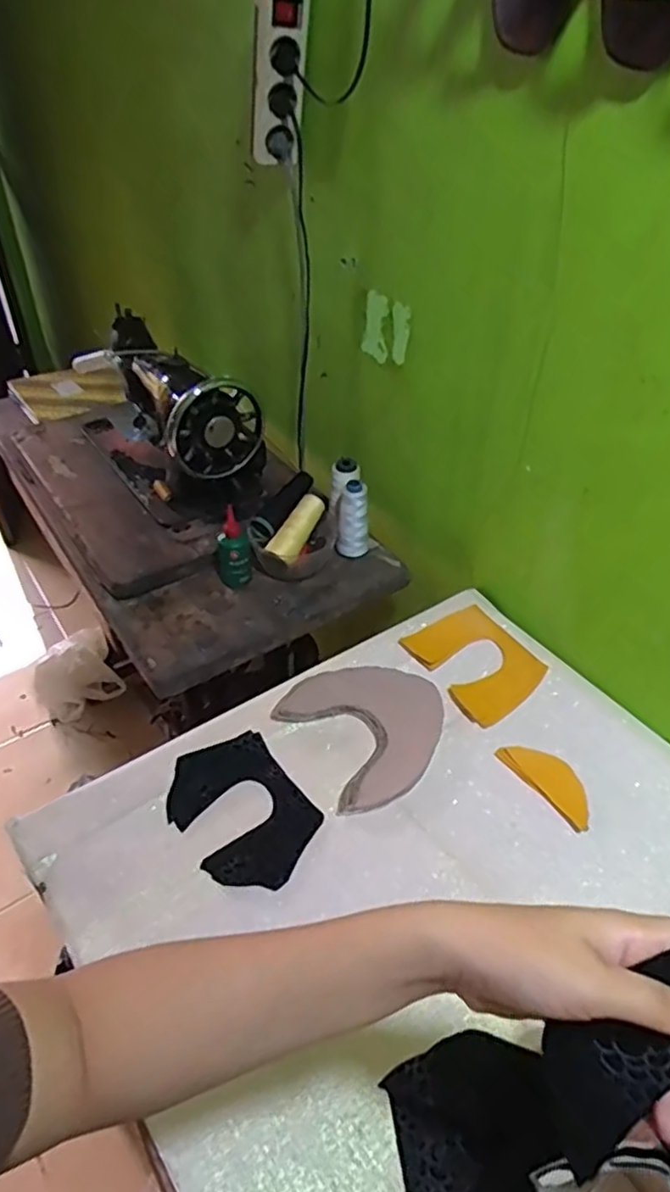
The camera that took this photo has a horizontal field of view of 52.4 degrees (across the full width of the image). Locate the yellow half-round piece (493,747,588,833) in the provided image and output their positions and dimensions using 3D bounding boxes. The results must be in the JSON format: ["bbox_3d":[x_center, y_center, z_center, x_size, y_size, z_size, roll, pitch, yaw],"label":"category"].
[{"bbox_3d":[0.223,0.189,0.707,0.039,0.018,0.111,-26,48,-27],"label":"yellow half-round piece"}]

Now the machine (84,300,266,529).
[{"bbox_3d":[-0.263,-0.271,1.055,0.154,0.224,0.399,-25,47,-26],"label":"machine"}]

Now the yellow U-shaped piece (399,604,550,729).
[{"bbox_3d":[0.171,0.076,0.821,0.121,0.017,0.144,-24,47,-26],"label":"yellow U-shaped piece"}]

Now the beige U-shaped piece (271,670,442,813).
[{"bbox_3d":[0.044,0.140,0.751,0.171,0.022,0.162,-23,47,-25],"label":"beige U-shaped piece"}]

